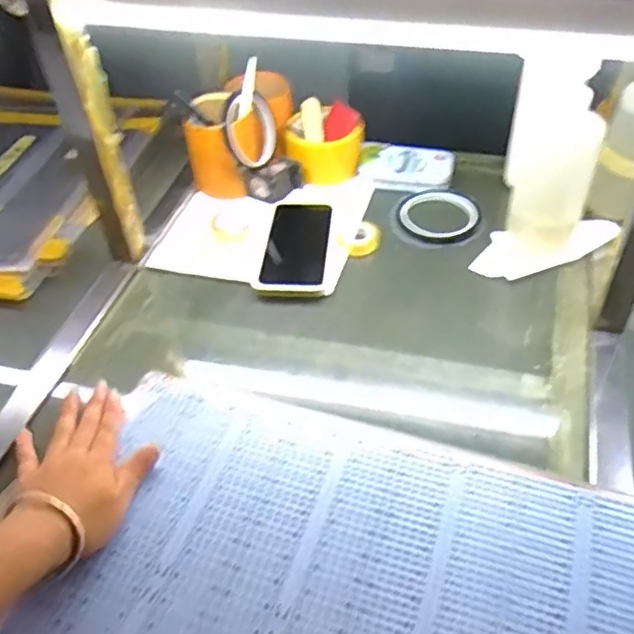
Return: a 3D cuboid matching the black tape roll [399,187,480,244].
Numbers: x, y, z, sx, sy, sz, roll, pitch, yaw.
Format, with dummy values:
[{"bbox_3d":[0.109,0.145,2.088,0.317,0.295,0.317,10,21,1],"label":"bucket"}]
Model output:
[{"bbox_3d":[0.138,-0.117,0.738,0.089,0.012,0.089,-2,46,2],"label":"black tape roll"}]

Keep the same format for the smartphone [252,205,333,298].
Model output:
[{"bbox_3d":[-0.021,-0.076,0.711,0.072,0.011,0.144,4,47,7],"label":"smartphone"}]

